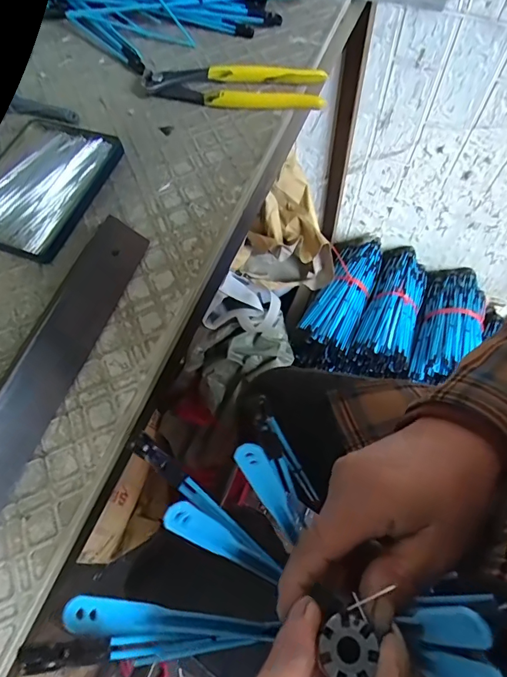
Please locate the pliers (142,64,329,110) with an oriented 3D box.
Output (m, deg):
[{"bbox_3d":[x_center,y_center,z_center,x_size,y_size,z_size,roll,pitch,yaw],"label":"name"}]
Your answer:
[{"bbox_3d":[-0.018,-0.228,0.397,0.163,0.015,0.039,5,66,5],"label":"pliers"}]

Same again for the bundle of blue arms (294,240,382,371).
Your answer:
[{"bbox_3d":[0.197,-0.085,1.010,0.122,0.115,0.310,21,68,11],"label":"bundle of blue arms"}]

